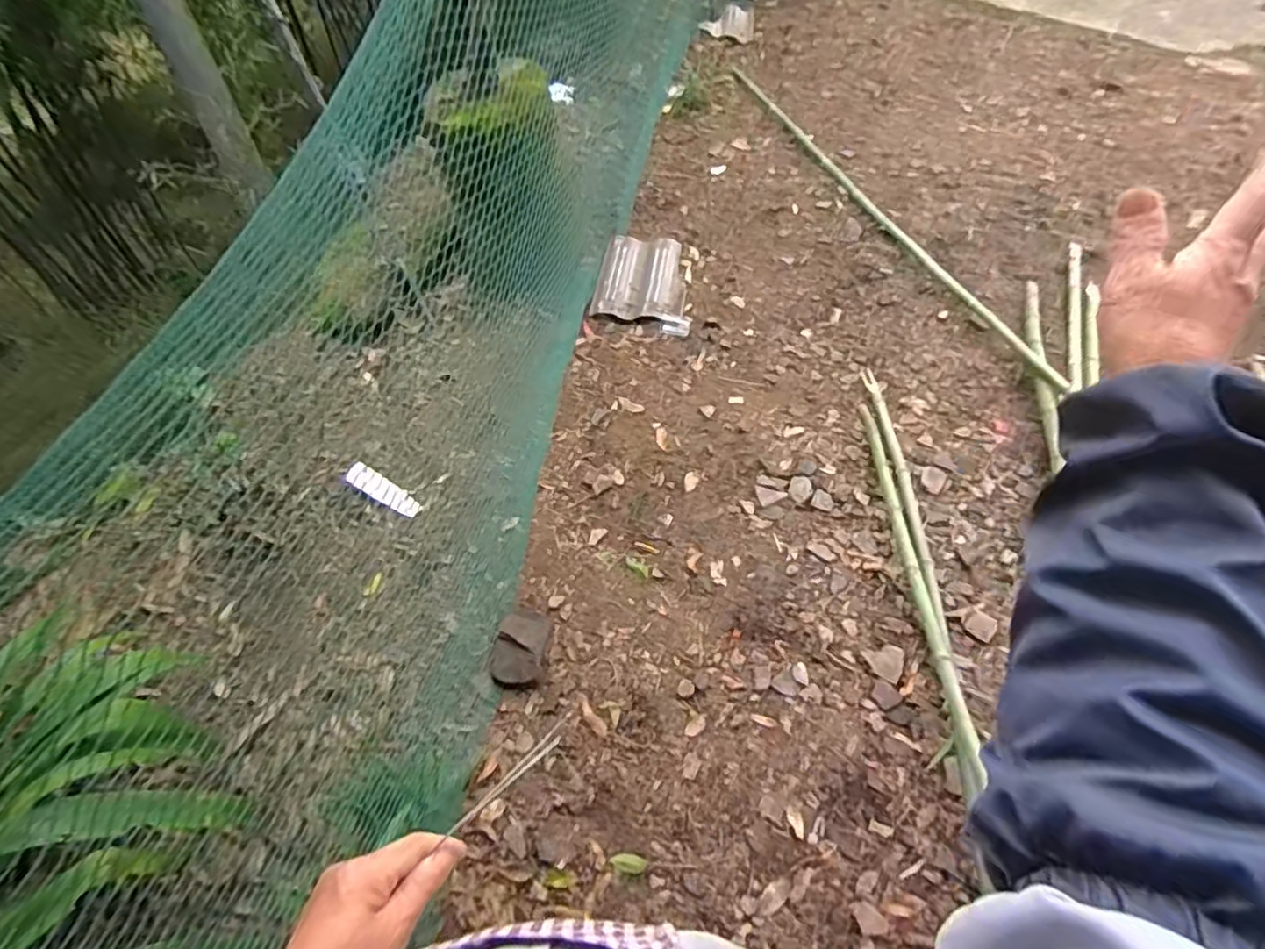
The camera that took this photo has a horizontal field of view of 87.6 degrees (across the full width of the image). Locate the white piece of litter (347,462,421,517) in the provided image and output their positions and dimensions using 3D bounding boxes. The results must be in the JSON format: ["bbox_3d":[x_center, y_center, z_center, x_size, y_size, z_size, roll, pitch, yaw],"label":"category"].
[{"bbox_3d":[-0.655,0.041,1.732,0.238,0.028,0.061,26,61,21],"label":"white piece of litter"}]

